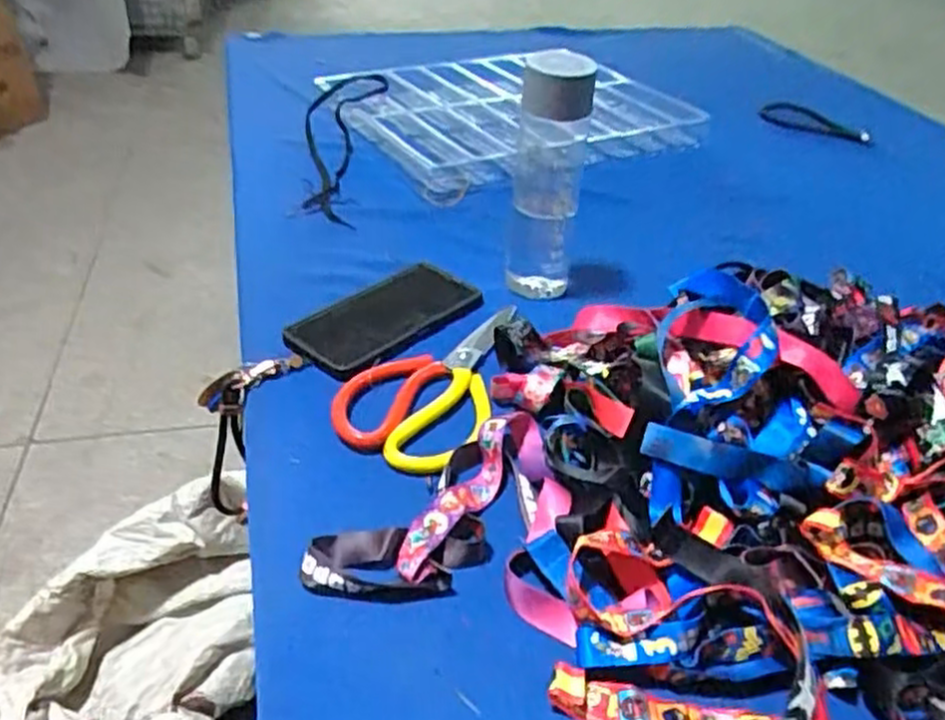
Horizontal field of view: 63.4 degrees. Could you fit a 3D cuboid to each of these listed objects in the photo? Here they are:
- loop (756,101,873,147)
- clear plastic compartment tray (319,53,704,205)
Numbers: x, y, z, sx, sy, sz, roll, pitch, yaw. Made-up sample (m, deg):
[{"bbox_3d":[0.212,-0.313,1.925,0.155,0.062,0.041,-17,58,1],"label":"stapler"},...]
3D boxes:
[{"bbox_3d":[0.497,-0.338,1.100,0.067,0.018,0.168,-27,45,-34],"label":"loop"},{"bbox_3d":[0.044,-0.342,1.043,0.435,0.054,0.368,-19,44,-26],"label":"clear plastic compartment tray"}]

